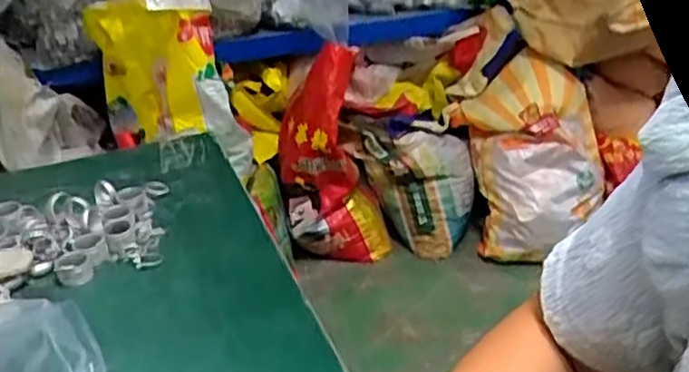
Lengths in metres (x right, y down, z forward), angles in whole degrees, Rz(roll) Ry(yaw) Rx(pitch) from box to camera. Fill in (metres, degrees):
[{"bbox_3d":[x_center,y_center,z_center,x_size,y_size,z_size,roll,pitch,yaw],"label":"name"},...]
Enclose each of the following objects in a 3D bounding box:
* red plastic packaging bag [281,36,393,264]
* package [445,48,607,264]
[{"bbox_3d":[-0.032,-0.063,1.859,0.272,0.575,0.204,-3,27,-2],"label":"red plastic packaging bag"},{"bbox_3d":[0.489,-0.080,1.838,0.335,0.499,0.098,-14,-9,8],"label":"package"}]

